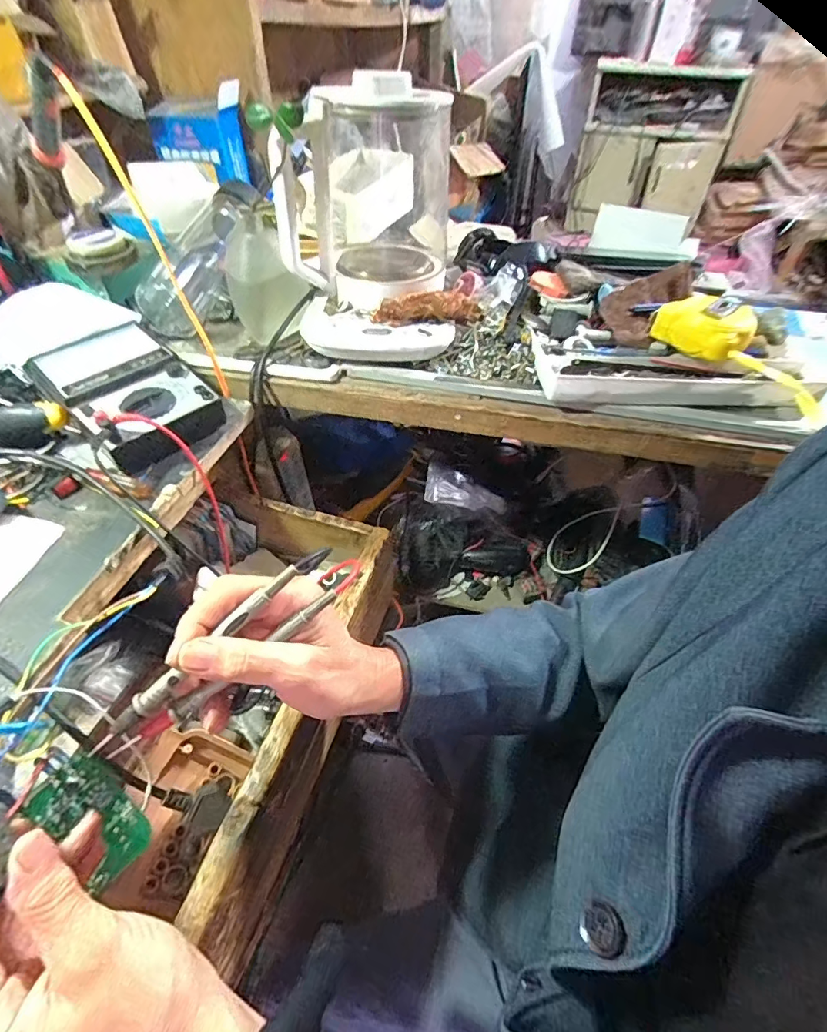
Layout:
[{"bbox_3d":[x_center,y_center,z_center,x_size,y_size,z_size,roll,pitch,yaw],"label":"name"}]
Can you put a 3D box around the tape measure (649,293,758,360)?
[{"bbox_3d":[0.292,-0.190,0.483,0.058,0.041,0.079,-27,53,-24],"label":"tape measure"}]

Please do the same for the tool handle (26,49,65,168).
[{"bbox_3d":[-0.304,-0.334,0.402,0.020,0.019,0.133,-34,21,-29],"label":"tool handle"}]

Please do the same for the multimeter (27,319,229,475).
[{"bbox_3d":[-0.272,-0.118,0.472,0.118,0.055,0.194,-34,56,-29],"label":"multimeter"}]

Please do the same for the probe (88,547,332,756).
[{"bbox_3d":[-0.110,0.071,0.270,0.158,0.009,0.009,-42,58,-8],"label":"probe"}]

